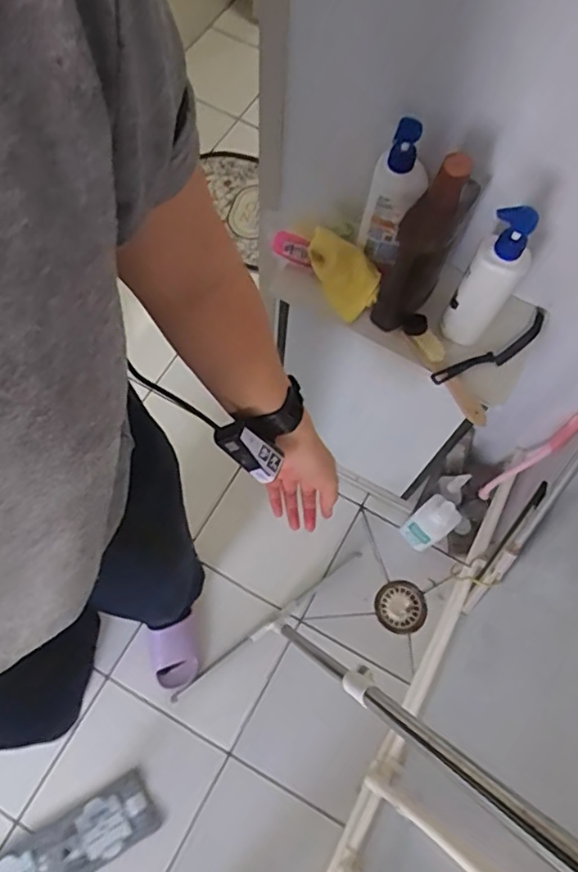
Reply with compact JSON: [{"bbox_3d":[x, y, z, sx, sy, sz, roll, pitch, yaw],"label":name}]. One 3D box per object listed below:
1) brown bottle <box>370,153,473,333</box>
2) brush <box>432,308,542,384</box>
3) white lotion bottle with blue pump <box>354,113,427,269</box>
[{"bbox_3d":[0.172,-0.242,0.792,0.077,0.276,0.069,20,68,5],"label":"brown bottle"},{"bbox_3d":[0.304,-0.122,0.885,0.206,0.031,0.040,-30,73,-14],"label":"brush"},{"bbox_3d":[0.146,-0.328,0.830,0.076,0.201,0.065,20,68,5],"label":"white lotion bottle with blue pump"}]

